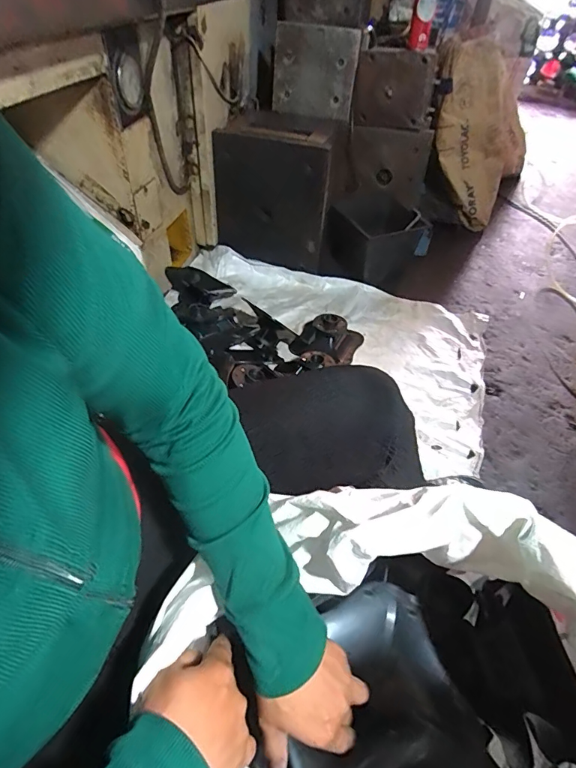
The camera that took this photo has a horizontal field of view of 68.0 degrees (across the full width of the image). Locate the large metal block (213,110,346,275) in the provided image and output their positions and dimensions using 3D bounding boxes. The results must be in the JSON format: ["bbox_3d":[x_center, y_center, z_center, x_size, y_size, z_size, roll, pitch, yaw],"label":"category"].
[{"bbox_3d":[-0.009,-0.638,1.412,0.381,0.413,0.296,16,38,11],"label":"large metal block"}]

